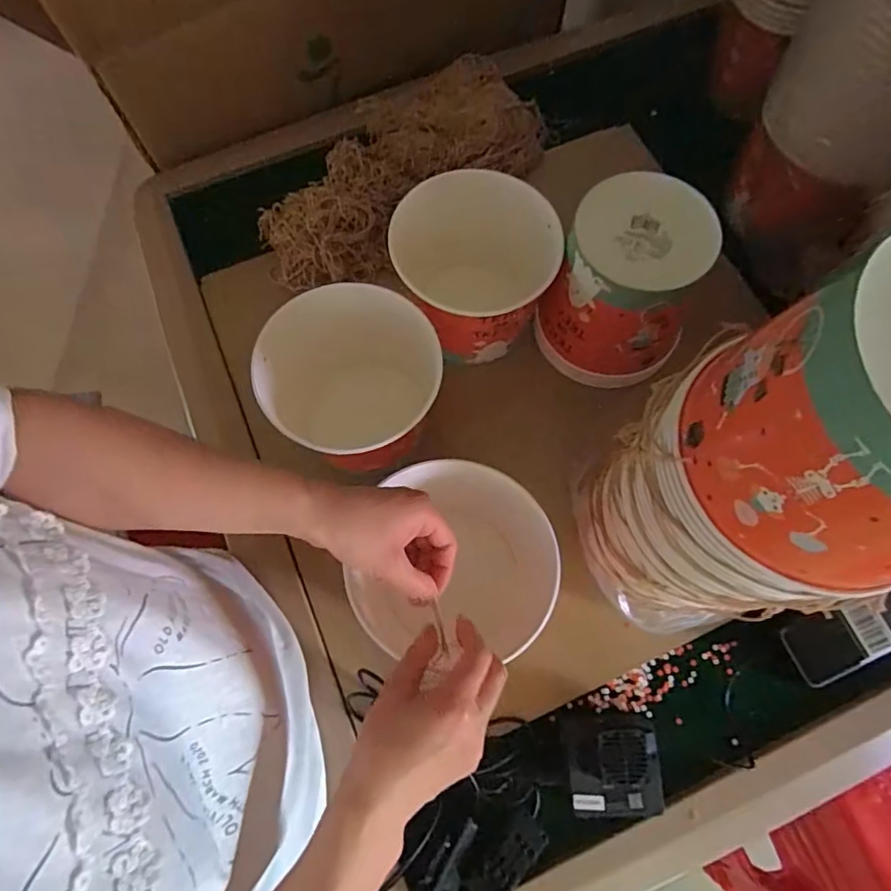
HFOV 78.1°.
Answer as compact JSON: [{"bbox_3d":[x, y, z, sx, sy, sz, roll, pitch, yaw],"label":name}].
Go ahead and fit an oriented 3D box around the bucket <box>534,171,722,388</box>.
[{"bbox_3d":[0.175,-0.158,0.549,0.128,0.144,0.137,0,72,0],"label":"bucket"}]

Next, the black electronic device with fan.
[{"bbox_3d":[0.142,0.276,0.477,0.081,0.048,0.076,1,72,1],"label":"black electronic device with fan"}]

